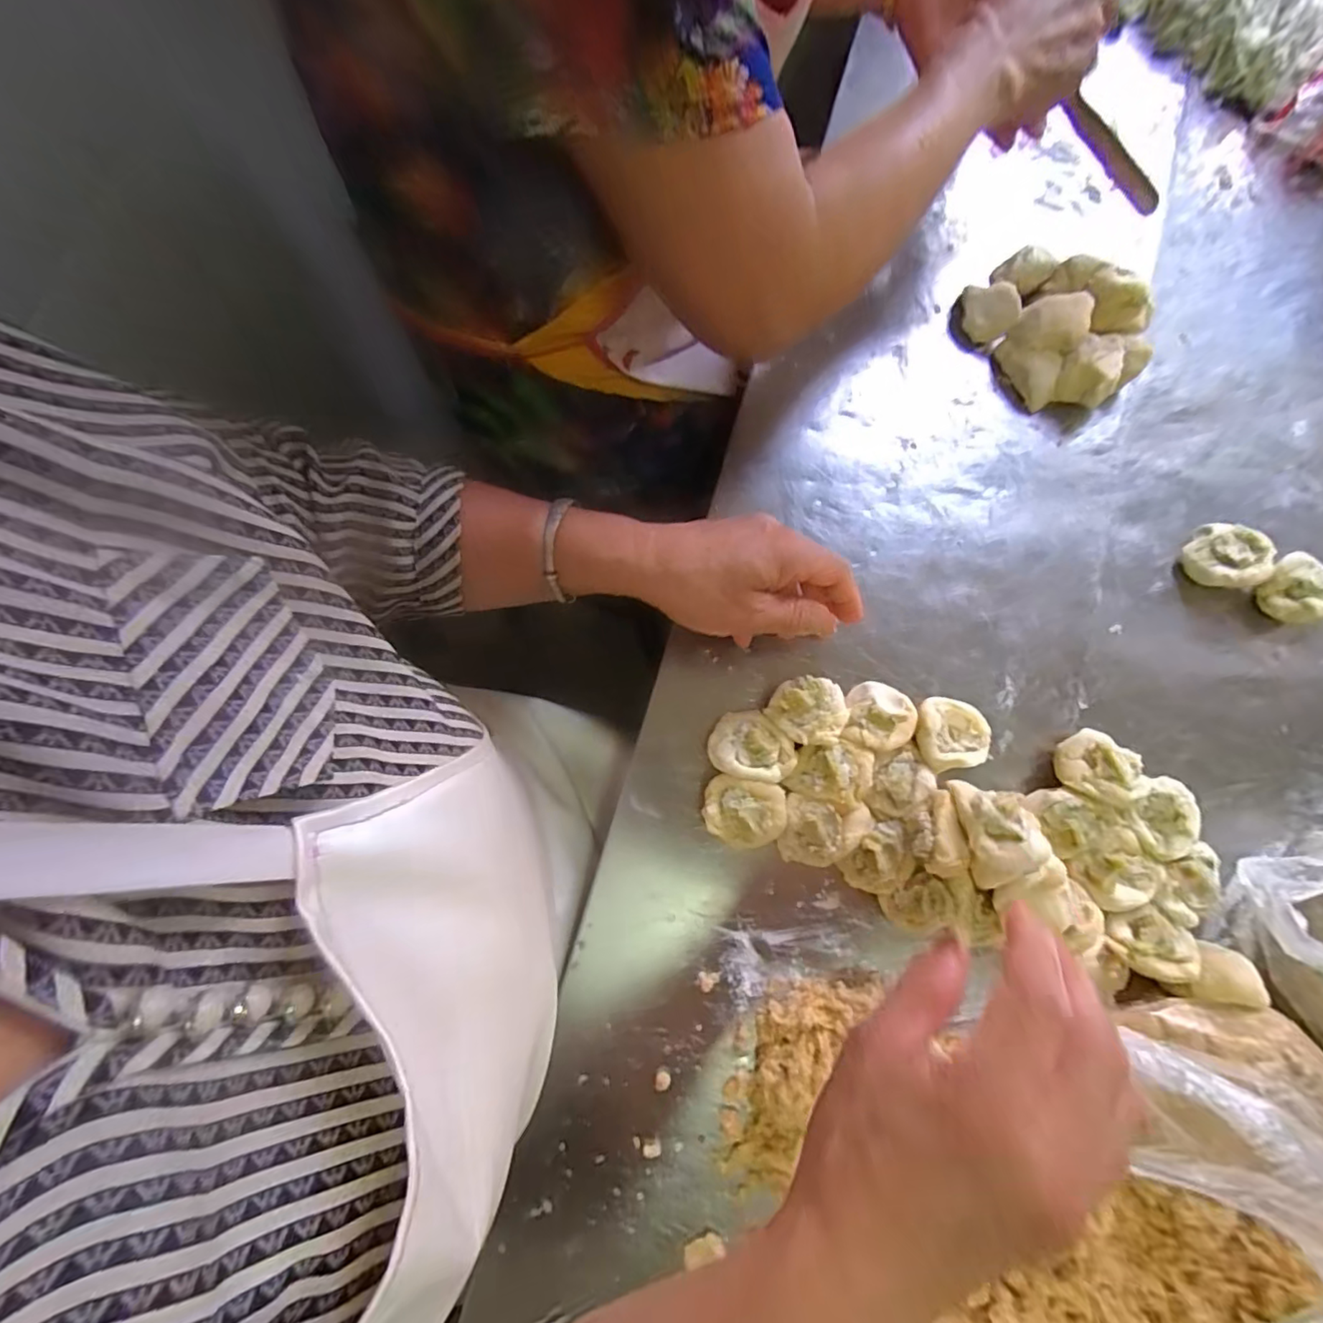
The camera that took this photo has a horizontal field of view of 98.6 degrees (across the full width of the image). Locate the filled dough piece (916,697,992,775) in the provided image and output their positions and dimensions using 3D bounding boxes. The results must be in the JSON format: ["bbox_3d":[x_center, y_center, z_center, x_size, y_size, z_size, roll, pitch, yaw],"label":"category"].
[{"bbox_3d":[0.195,0.048,0.385,0.052,0.030,0.047,-12,80,-2],"label":"filled dough piece"}]

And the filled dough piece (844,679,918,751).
[{"bbox_3d":[0.148,0.038,0.388,0.043,0.027,0.045,0,79,0],"label":"filled dough piece"}]

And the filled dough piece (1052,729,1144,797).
[{"bbox_3d":[0.286,0.067,0.378,0.046,0.034,0.039,11,80,2],"label":"filled dough piece"}]

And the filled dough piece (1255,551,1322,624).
[{"bbox_3d":[0.444,-0.050,0.398,0.042,0.026,0.045,0,79,0],"label":"filled dough piece"}]

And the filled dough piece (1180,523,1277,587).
[{"bbox_3d":[0.404,-0.075,0.409,0.045,0.027,0.048,0,79,0],"label":"filled dough piece"}]

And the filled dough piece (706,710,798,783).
[{"bbox_3d":[0.061,0.056,0.387,0.054,0.032,0.045,10,80,2],"label":"filled dough piece"}]

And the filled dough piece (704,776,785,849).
[{"bbox_3d":[0.054,0.100,0.379,0.052,0.031,0.043,11,80,2],"label":"filled dough piece"}]

